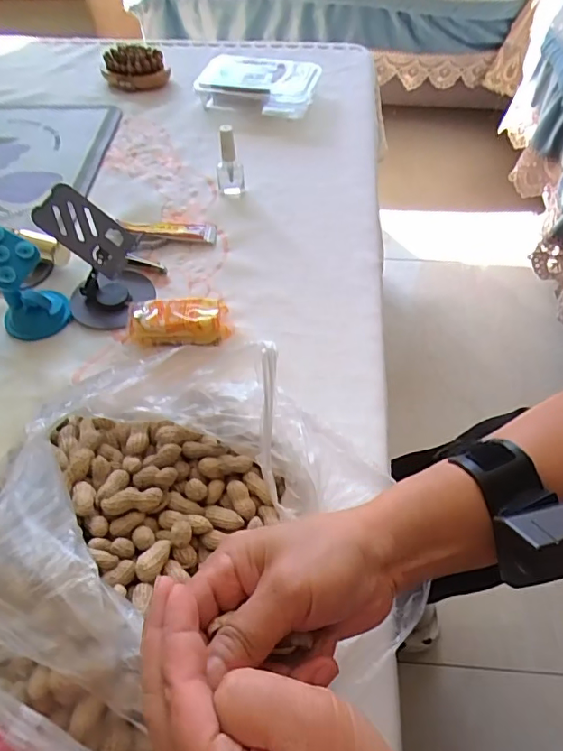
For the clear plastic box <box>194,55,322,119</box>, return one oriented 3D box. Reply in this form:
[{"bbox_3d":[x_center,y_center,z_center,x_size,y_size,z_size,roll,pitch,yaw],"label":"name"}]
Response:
[{"bbox_3d":[-0.031,-0.420,0.744,0.159,0.040,0.099,10,54,7],"label":"clear plastic box"}]

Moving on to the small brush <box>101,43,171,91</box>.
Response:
[{"bbox_3d":[-0.222,-0.467,0.775,0.092,0.044,0.064,-18,56,-13],"label":"small brush"}]

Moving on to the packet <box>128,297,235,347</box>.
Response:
[{"bbox_3d":[-0.097,-0.051,0.482,0.090,0.028,0.041,-4,54,-3],"label":"packet"}]

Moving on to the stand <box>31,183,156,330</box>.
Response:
[{"bbox_3d":[-0.169,-0.109,0.476,0.077,0.108,0.075,-18,56,-13],"label":"stand"}]

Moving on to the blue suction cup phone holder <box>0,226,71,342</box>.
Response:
[{"bbox_3d":[-0.246,-0.091,0.469,0.075,0.104,0.061,19,56,13],"label":"blue suction cup phone holder"}]

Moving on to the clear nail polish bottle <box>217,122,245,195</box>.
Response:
[{"bbox_3d":[-0.061,-0.249,0.599,0.032,0.078,0.025,-8,54,-6],"label":"clear nail polish bottle"}]

